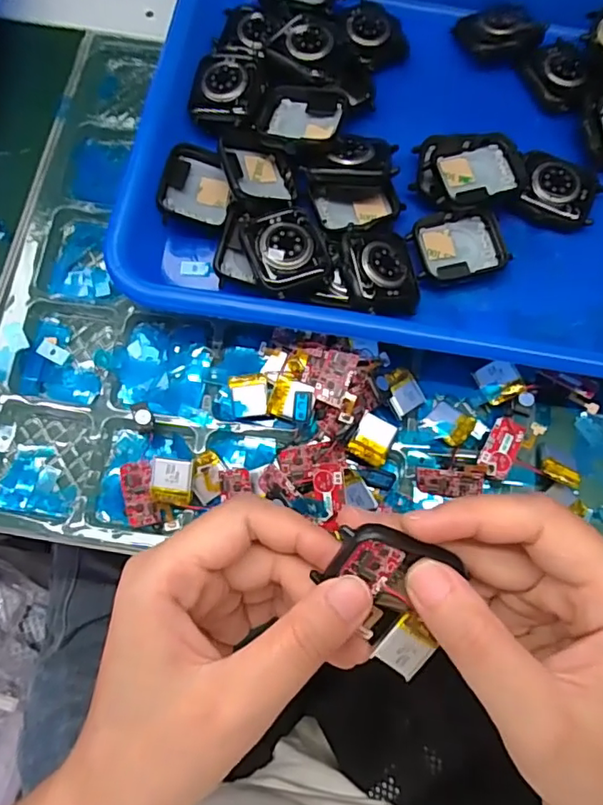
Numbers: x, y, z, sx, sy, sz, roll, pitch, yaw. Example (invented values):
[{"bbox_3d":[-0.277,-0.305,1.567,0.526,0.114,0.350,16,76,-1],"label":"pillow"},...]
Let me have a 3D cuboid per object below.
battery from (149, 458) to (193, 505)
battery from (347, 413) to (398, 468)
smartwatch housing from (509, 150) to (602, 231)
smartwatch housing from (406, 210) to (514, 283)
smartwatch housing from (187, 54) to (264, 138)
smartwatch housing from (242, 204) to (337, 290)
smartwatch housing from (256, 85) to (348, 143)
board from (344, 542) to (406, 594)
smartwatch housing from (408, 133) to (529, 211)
[{"bbox_3d":[-0.058,0.035,0.240,0.018,0.007,0.019,6,78,1],"label":"battery"},{"bbox_3d":[0.033,0.017,0.247,0.018,0.004,0.021,23,74,6],"label":"battery"},{"bbox_3d":[0.132,-0.109,0.278,0.041,0.009,0.035,20,74,5],"label":"smartwatch housing"},{"bbox_3d":[0.079,-0.078,0.270,0.045,0.008,0.033,-14,74,-5],"label":"smartwatch housing"},{"bbox_3d":[-0.038,-0.159,0.278,0.036,0.009,0.048,11,74,2],"label":"smartwatch housing"},{"bbox_3d":[-0.007,-0.072,0.251,0.035,0.008,0.043,-18,75,-6],"label":"smartwatch housing"},{"bbox_3d":[0.000,-0.146,0.272,0.041,0.013,0.039,11,74,2],"label":"smartwatch housing"},{"bbox_3d":[0.024,0.051,0.173,0.015,0.004,0.015,27,103,0],"label":"board"},{"bbox_3d":[0.085,-0.116,0.274,0.053,0.012,0.040,-9,74,-4],"label":"smartwatch housing"}]

